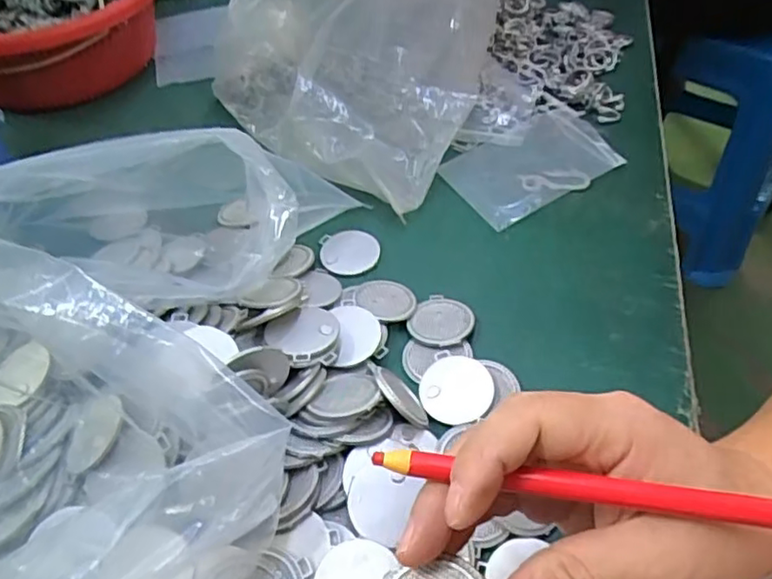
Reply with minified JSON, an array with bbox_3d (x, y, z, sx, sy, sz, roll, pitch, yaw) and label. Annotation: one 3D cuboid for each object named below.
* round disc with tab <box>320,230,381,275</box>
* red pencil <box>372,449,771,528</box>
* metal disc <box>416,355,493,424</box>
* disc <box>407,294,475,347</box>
[{"bbox_3d":[-0.025,-0.027,0.435,0.040,0.004,0.039,-2,49,2],"label":"round disc with tab"},{"bbox_3d":[0.075,0.064,0.199,0.161,0.004,0.009,5,50,12],"label":"red pencil"},{"bbox_3d":[0.040,0.056,0.356,0.041,0.004,0.039,-2,59,3],"label":"metal disc"},{"bbox_3d":[0.034,0.020,0.390,0.037,0.004,0.039,-4,40,3],"label":"disc"}]

